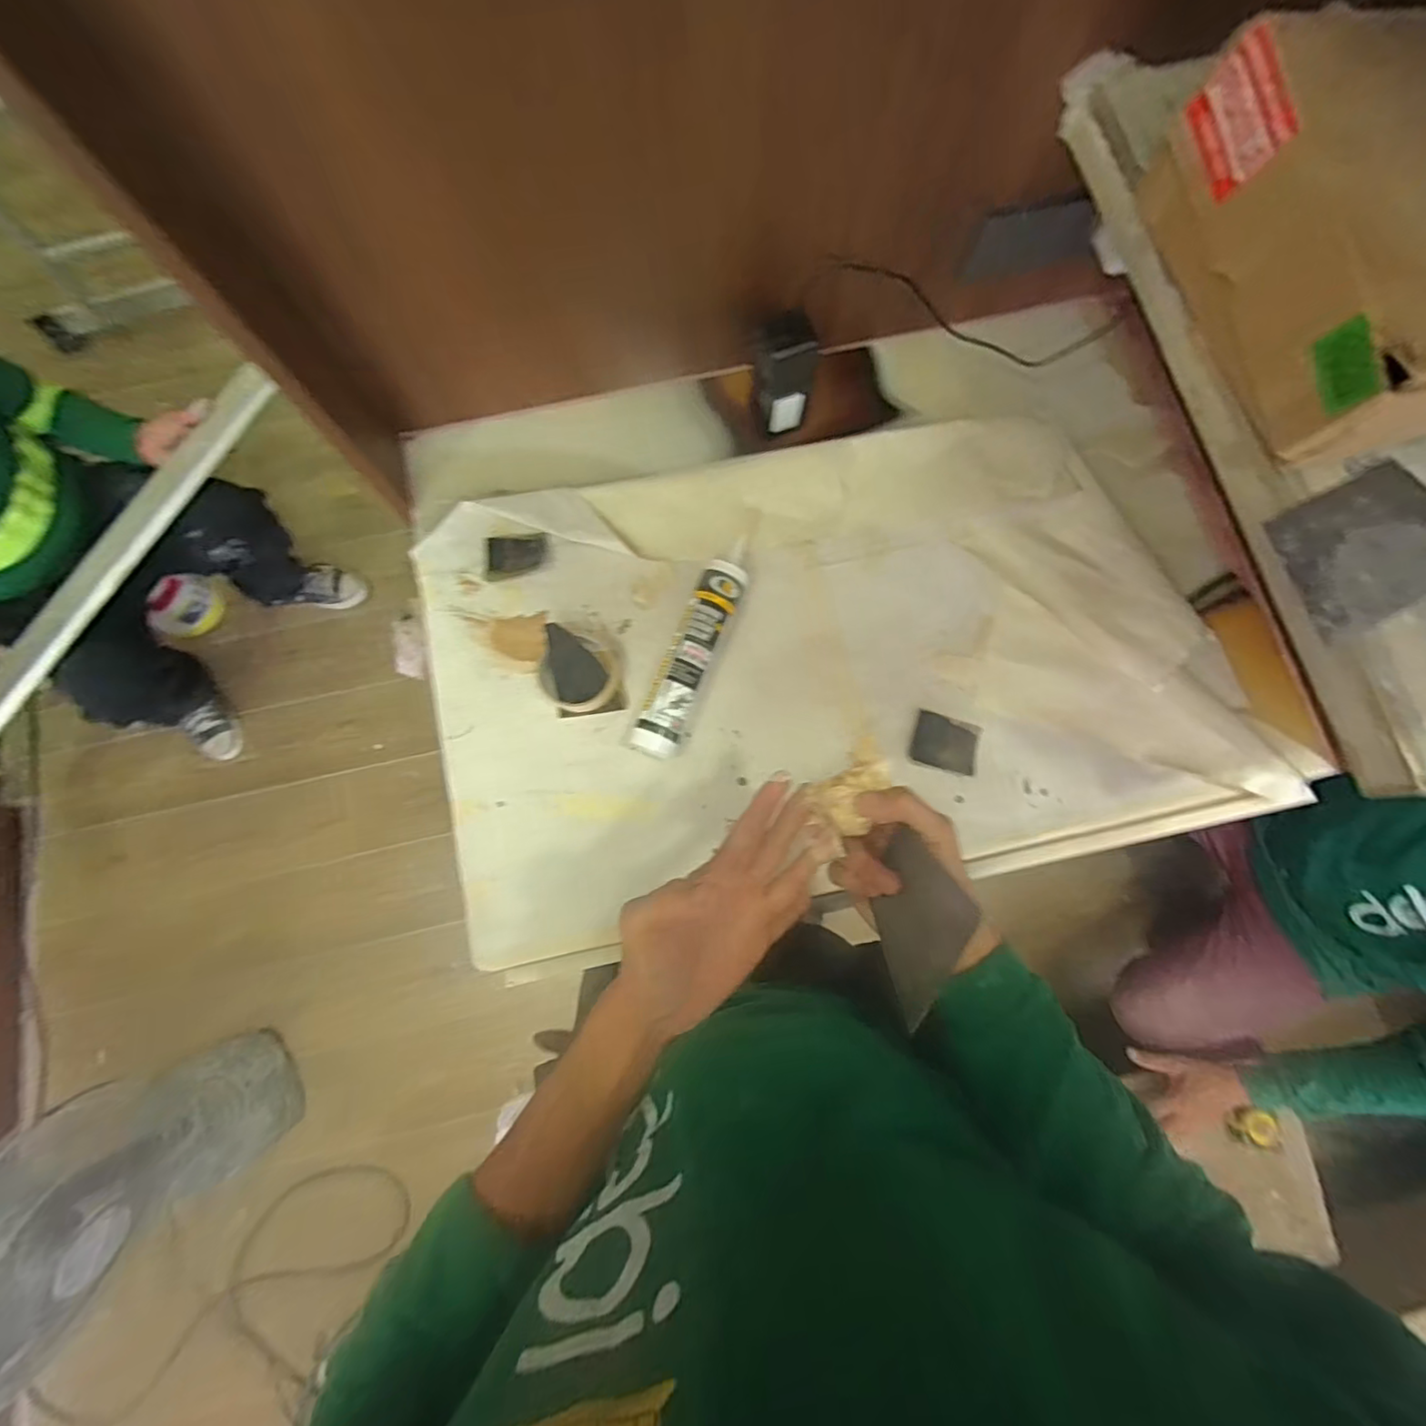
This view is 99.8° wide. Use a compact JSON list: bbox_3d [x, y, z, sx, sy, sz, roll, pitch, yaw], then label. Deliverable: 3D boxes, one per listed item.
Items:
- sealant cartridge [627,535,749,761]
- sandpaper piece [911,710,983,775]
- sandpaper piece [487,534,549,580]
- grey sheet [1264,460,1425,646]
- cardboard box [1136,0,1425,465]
[{"bbox_3d":[-0.017,-0.072,0.632,0.049,0.046,0.248,22,79,4],"label":"sealant cartridge"},{"bbox_3d":[0.245,0.031,0.629,0.067,0.012,0.055,14,78,3],"label":"sandpaper piece"},{"bbox_3d":[-0.218,-0.175,0.671,0.066,0.004,0.047,-3,78,-1],"label":"sandpaper piece"},{"bbox_3d":[0.467,-0.119,0.426,0.136,0.011,0.093,-25,79,-5],"label":"grey sheet"},{"bbox_3d":[0.456,-0.323,0.407,0.194,0.102,0.265,-14,78,-3],"label":"cardboard box"}]

